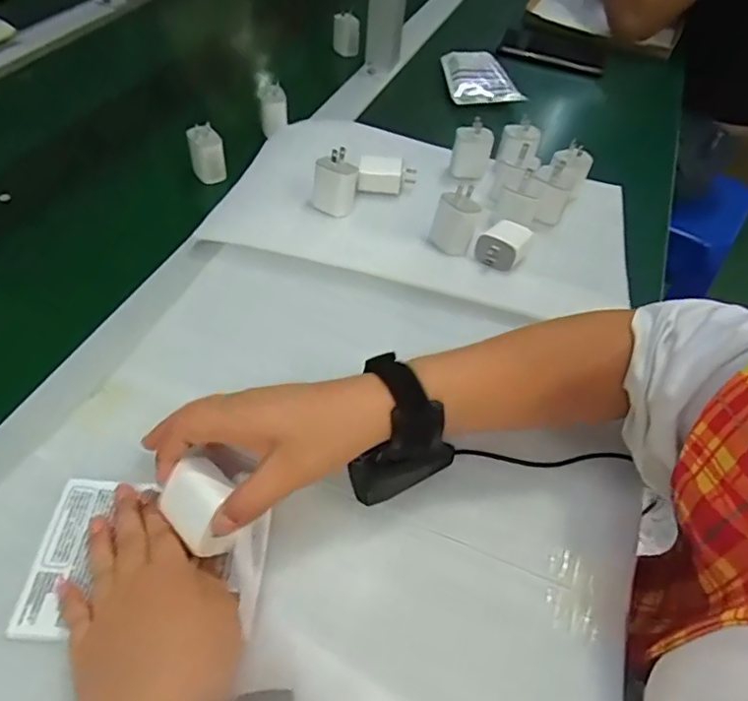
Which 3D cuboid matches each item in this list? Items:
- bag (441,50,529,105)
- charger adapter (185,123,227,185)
[{"bbox_3d":[0.155,-0.388,0.806,0.101,0.035,0.114,1,50,-7],"label":"bag"},{"bbox_3d":[-0.184,-0.215,0.619,0.035,0.053,0.037,-8,51,-14],"label":"charger adapter"}]

